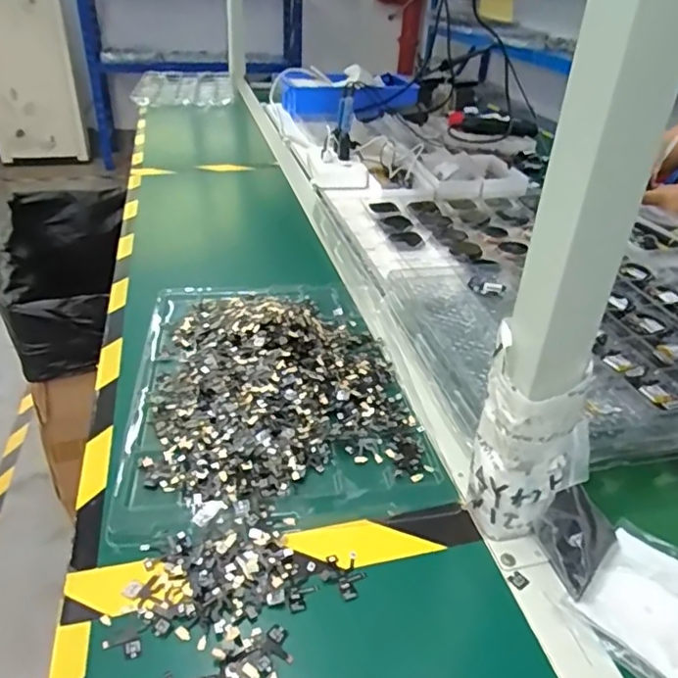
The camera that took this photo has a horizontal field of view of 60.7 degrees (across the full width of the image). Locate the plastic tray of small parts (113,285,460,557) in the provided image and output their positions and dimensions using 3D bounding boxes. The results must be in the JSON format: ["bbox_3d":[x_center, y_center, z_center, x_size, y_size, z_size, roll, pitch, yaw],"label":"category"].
[{"bbox_3d":[-0.074,0.031,0.582,0.258,0.031,0.367,-4,34,-11],"label":"plastic tray of small parts"}]

